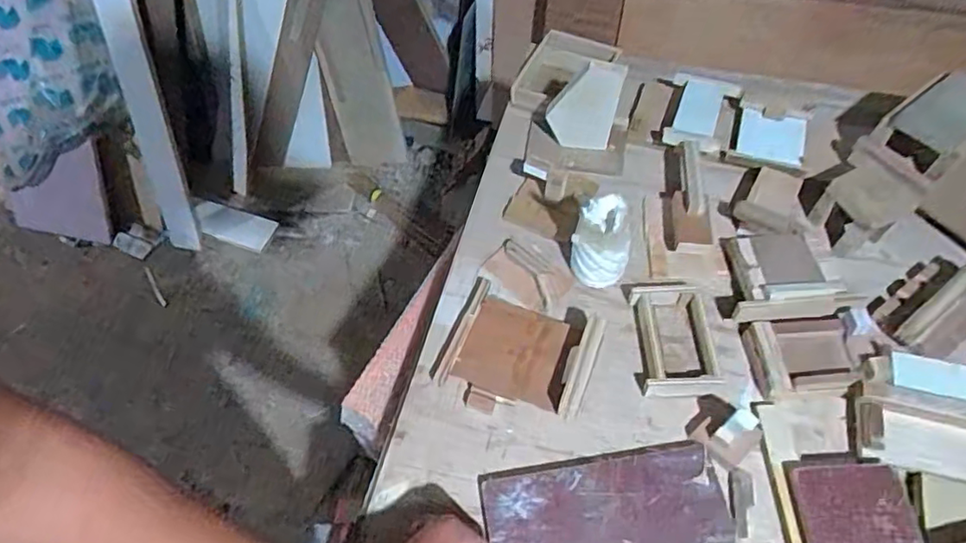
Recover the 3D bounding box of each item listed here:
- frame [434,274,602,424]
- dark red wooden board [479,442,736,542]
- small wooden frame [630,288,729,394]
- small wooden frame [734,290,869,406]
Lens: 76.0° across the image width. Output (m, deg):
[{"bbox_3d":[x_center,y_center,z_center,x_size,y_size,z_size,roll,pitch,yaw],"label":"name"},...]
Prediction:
[{"bbox_3d":[0.036,0.083,0.654,0.163,0.042,0.137,16,60,18],"label":"frame"},{"bbox_3d":[0.110,0.220,0.574,0.213,0.021,0.094,-8,57,-3],"label":"dark red wooden board"},{"bbox_3d":[0.201,0.067,0.656,0.073,0.024,0.126,0,57,2],"label":"small wooden frame"},{"bbox_3d":[0.335,0.074,0.637,0.116,0.033,0.095,-7,57,-2],"label":"small wooden frame"}]

